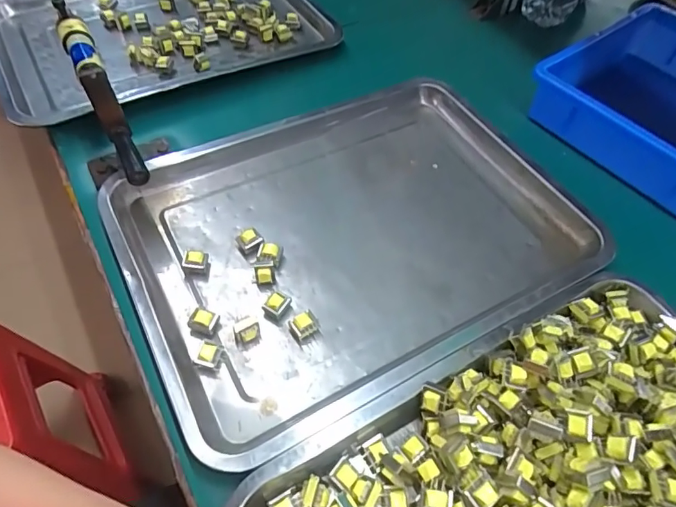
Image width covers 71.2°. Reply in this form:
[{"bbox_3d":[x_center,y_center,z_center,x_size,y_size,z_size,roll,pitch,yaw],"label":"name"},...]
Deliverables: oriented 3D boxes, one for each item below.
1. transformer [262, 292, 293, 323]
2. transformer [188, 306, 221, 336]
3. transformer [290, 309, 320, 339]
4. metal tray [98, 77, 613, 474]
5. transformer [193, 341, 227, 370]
[{"bbox_3d":[-0.049,0.043,0.385,0.017,0.021,0.019,26,58,14],"label":"transformer"},{"bbox_3d":[-0.106,0.056,0.373,0.019,0.019,0.019,19,56,10],"label":"transformer"},{"bbox_3d":[-0.027,0.058,0.379,0.020,0.016,0.017,-20,58,-16],"label":"transformer"},{"bbox_3d":[0.015,-0.023,0.436,0.387,0.032,0.294,-24,59,-18],"label":"metal tray"},{"bbox_3d":[-0.097,0.079,0.359,0.018,0.018,0.018,14,55,7],"label":"transformer"}]

